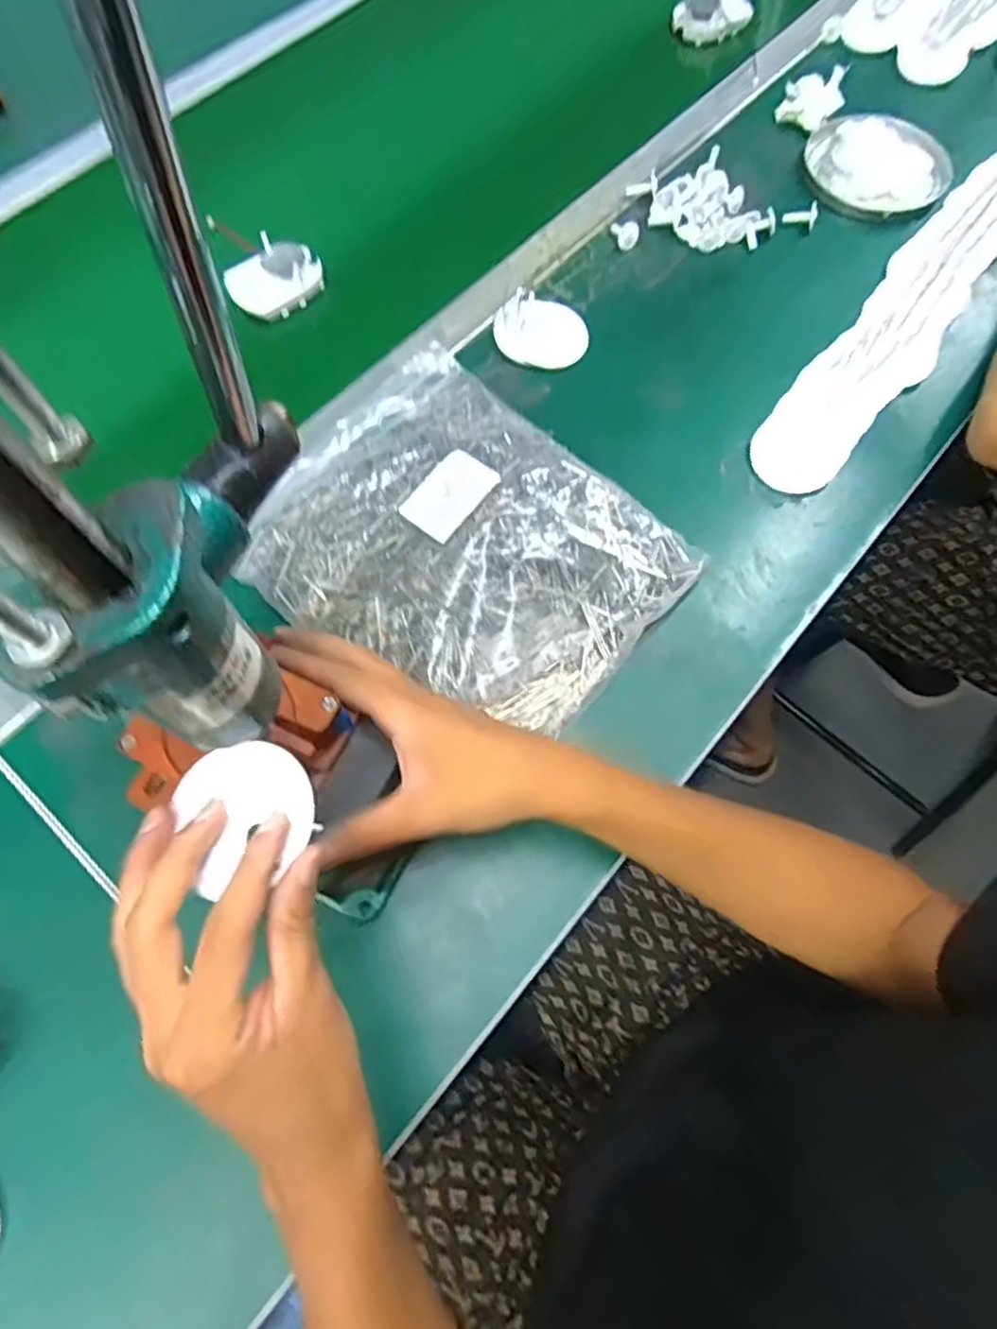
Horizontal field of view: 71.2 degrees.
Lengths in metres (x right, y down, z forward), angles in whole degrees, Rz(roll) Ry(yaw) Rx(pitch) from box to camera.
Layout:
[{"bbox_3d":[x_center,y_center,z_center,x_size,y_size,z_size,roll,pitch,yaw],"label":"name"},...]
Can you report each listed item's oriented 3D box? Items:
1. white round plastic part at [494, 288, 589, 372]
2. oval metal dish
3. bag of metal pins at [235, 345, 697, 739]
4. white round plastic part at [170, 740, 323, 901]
[{"bbox_3d":[0.035,-0.268,0.562,0.075,0.011,0.057,6,89,-2],"label":"white round plastic part"},{"bbox_3d":[0.353,-0.467,0.652,0.130,0.017,0.123,29,72,13],"label":"oval metal dish"},{"bbox_3d":[-0.028,-0.085,0.471,0.269,0.062,0.217,40,74,16],"label":"bag of metal pins"},{"bbox_3d":[-0.105,0.059,0.288,0.054,0.011,0.058,0,68,0],"label":"white round plastic part"}]

